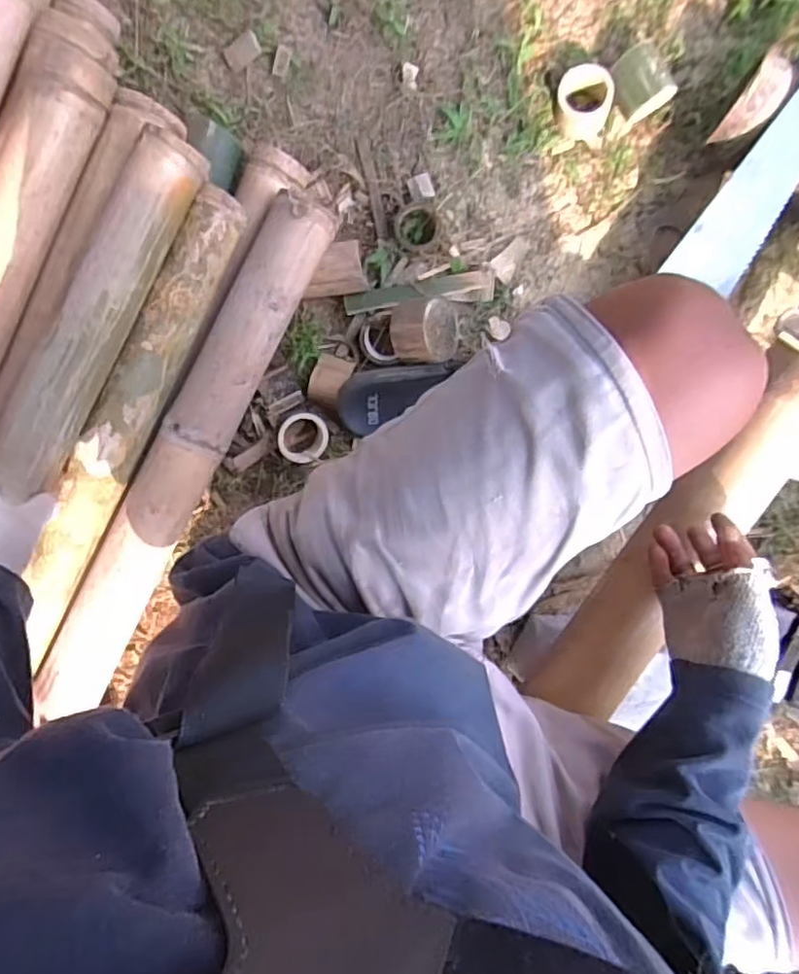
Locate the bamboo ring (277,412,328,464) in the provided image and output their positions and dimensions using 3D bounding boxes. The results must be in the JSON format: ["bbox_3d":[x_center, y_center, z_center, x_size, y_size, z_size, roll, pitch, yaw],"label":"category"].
[{"bbox_3d":[-0.115,-0.059,0.753,0.059,0.039,0.059,0,92,-2],"label":"bamboo ring"}]

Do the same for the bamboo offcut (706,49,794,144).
[{"bbox_3d":[0.377,-0.407,0.664,0.040,0.028,0.092,34,112,-9],"label":"bamboo offcut"}]

